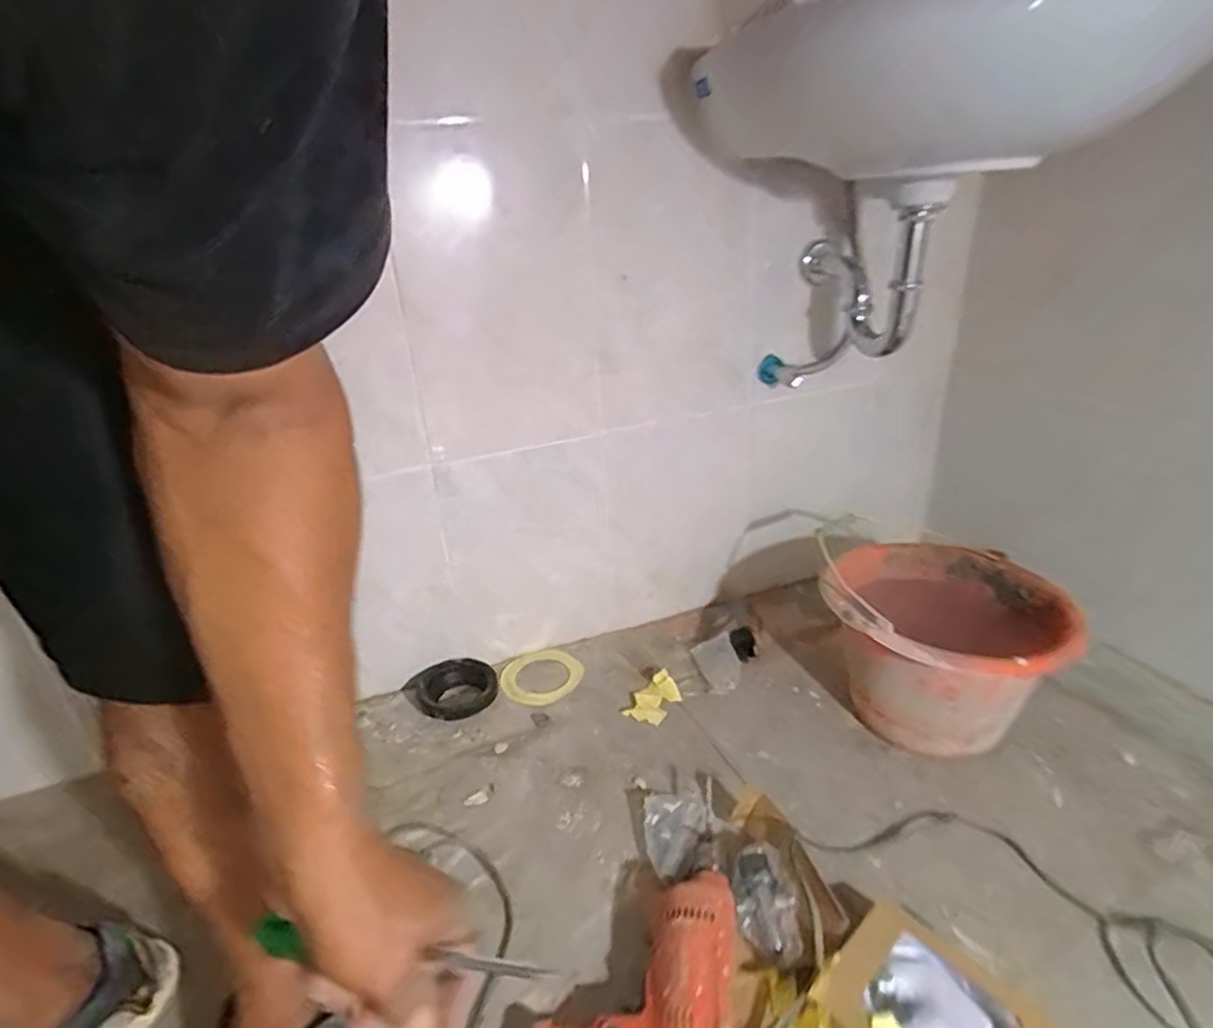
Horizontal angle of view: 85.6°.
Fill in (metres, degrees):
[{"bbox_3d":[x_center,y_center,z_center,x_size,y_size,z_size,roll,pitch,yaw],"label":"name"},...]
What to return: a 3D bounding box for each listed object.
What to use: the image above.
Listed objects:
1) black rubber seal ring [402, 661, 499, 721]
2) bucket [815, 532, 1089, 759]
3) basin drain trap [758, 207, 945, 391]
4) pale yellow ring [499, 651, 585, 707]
[{"bbox_3d":[-0.229,0.260,0.974,0.127,0.023,0.116,-4,27,2],"label":"black rubber seal ring"},{"bbox_3d":[0.423,0.179,0.859,0.276,0.198,0.265,-4,27,2],"label":"bucket"},{"bbox_3d":[0.331,-0.286,0.911,0.088,0.231,0.235,-20,31,-28],"label":"basin drain trap"},{"bbox_3d":[-0.105,0.249,1.010,0.126,0.015,0.125,-4,27,2],"label":"pale yellow ring"}]

